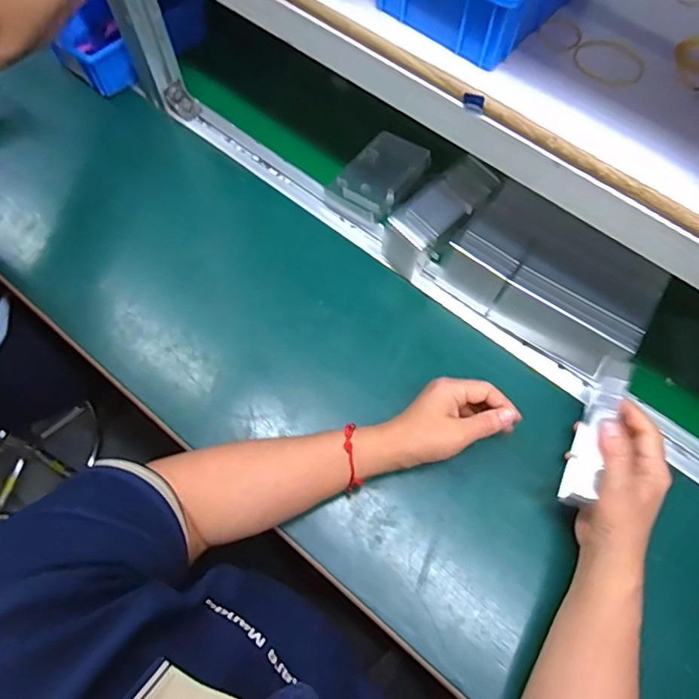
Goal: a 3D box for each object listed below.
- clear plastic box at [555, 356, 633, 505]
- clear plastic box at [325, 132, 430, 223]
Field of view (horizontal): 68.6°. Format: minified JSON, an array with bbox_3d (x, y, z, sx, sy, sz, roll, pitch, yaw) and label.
[{"bbox_3d":[0.211,0.068,0.439,0.020,0.028,0.131,22,81,10],"label":"clear plastic box"},{"bbox_3d":[0.037,-0.218,0.648,0.083,0.017,0.128,32,75,13],"label":"clear plastic box"}]

